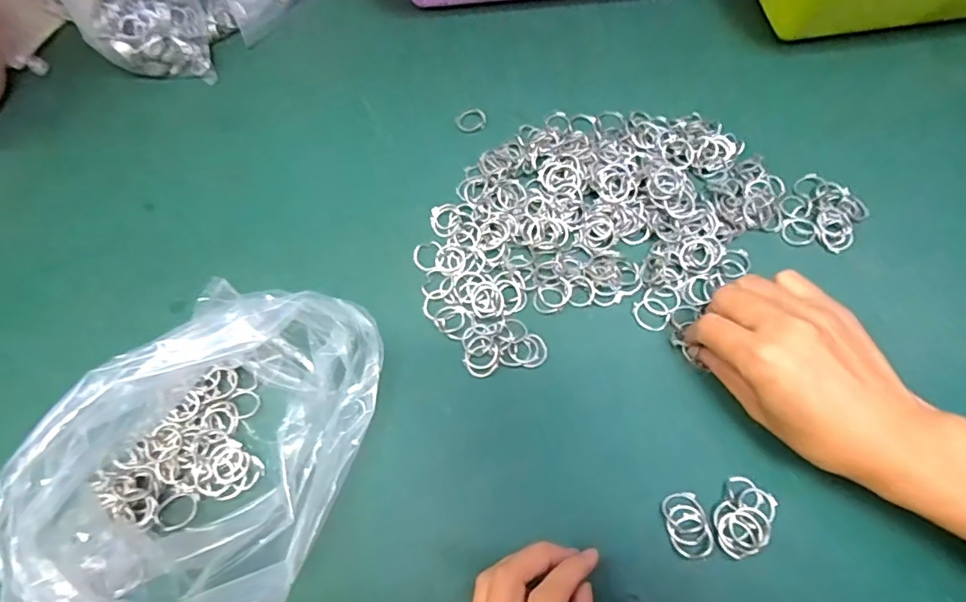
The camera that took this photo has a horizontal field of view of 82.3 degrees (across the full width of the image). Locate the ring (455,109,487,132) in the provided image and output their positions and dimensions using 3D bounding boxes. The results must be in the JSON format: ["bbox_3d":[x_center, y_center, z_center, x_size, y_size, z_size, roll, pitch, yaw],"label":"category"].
[{"bbox_3d":[-0.010,-0.142,0.432,0.024,0.004,0.020,-7,65,-1],"label":"ring"}]

